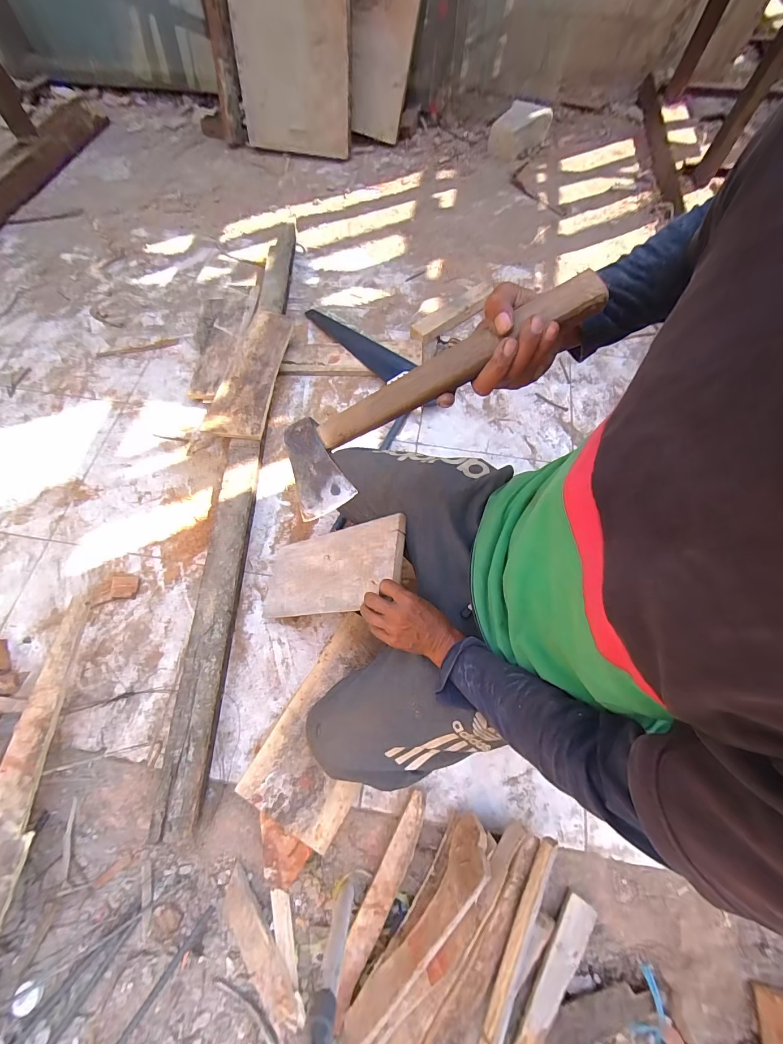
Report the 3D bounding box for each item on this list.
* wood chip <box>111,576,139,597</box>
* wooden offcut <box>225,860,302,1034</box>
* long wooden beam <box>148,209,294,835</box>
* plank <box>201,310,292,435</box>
[{"bbox_3d":[-0.585,0.141,0.781,0.054,0.012,0.048,-3,67,0],"label":"wood chip"},{"bbox_3d":[-0.227,0.712,0.597,0.055,0.031,0.224,-30,71,-12],"label":"wooden offcut"},{"bbox_3d":[-0.374,-0.229,0.918,0.116,0.056,1.642,0,67,1],"label":"long wooden beam"},{"bbox_3d":[-0.372,-0.406,0.949,0.144,0.025,0.419,5,68,2],"label":"plank"}]

